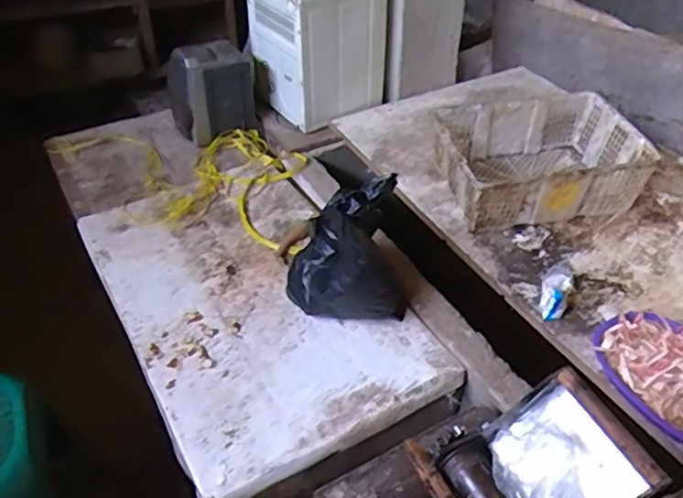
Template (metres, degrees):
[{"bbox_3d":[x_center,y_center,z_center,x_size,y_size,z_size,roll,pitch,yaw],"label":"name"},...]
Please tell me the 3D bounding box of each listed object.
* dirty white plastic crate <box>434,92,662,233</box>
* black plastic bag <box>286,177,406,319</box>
[{"bbox_3d":[0.488,-0.228,1.547,0.476,0.164,0.356,-8,42,-8],"label":"dirty white plastic crate"},{"bbox_3d":[0.008,0.000,1.240,0.254,0.281,0.177,-1,42,0],"label":"black plastic bag"}]

